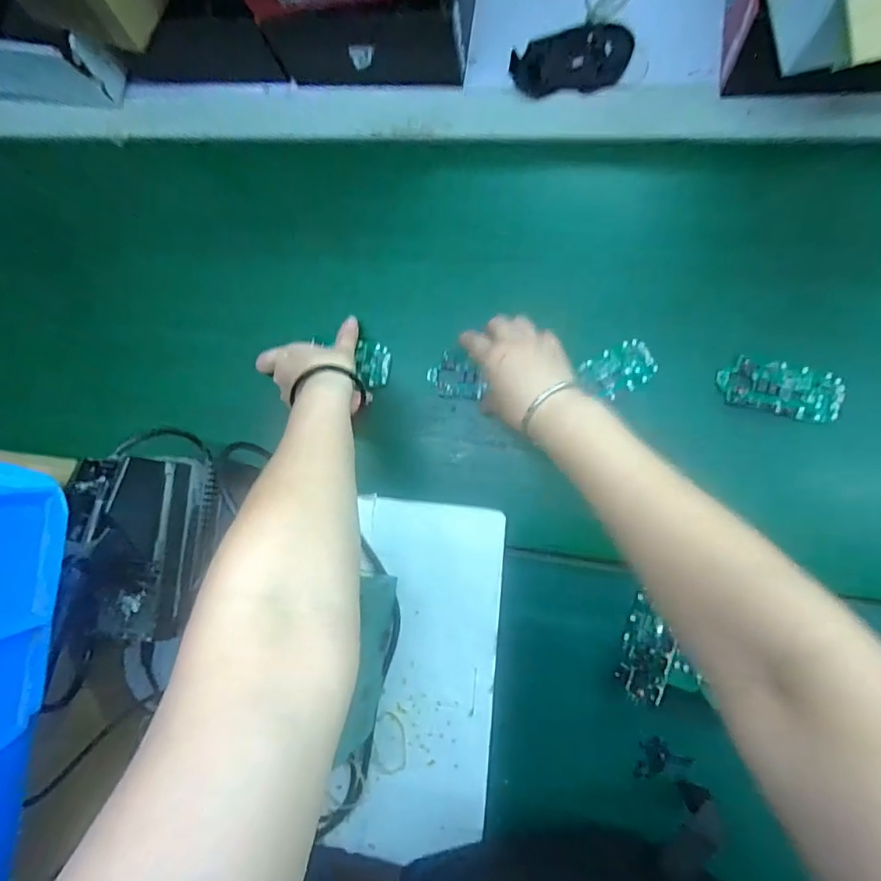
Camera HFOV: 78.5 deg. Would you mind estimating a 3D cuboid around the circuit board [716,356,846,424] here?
[{"bbox_3d":[0.298,-0.045,0.471,0.098,0.017,0.046,12,88,11],"label":"circuit board"}]

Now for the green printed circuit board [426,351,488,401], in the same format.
[{"bbox_3d":[0.016,-0.061,0.525,0.055,0.012,0.040,14,90,9],"label":"green printed circuit board"}]

